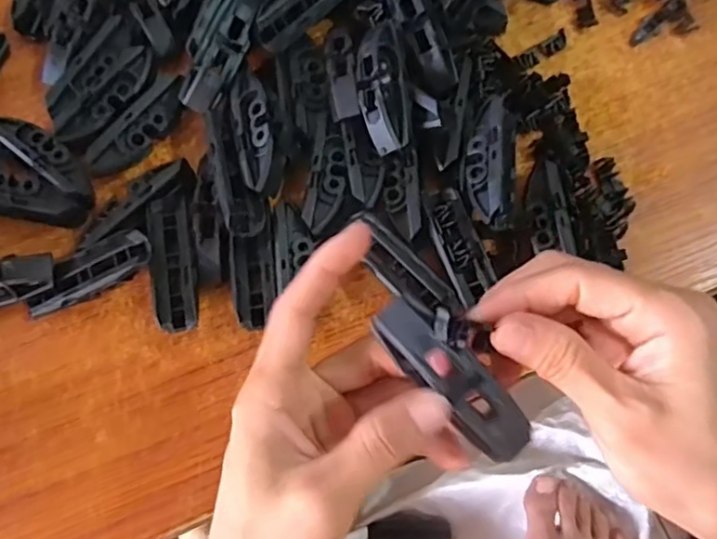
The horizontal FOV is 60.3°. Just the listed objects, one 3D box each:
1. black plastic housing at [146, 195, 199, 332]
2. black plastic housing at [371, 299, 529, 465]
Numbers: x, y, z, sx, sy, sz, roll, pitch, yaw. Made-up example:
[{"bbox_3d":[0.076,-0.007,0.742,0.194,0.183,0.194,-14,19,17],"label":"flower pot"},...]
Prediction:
[{"bbox_3d":[-0.095,-0.003,0.324,0.021,0.019,0.073,-9,73,-2],"label":"black plastic housing"},{"bbox_3d":[0.034,0.039,0.214,0.070,0.011,0.022,45,78,-7],"label":"black plastic housing"}]

